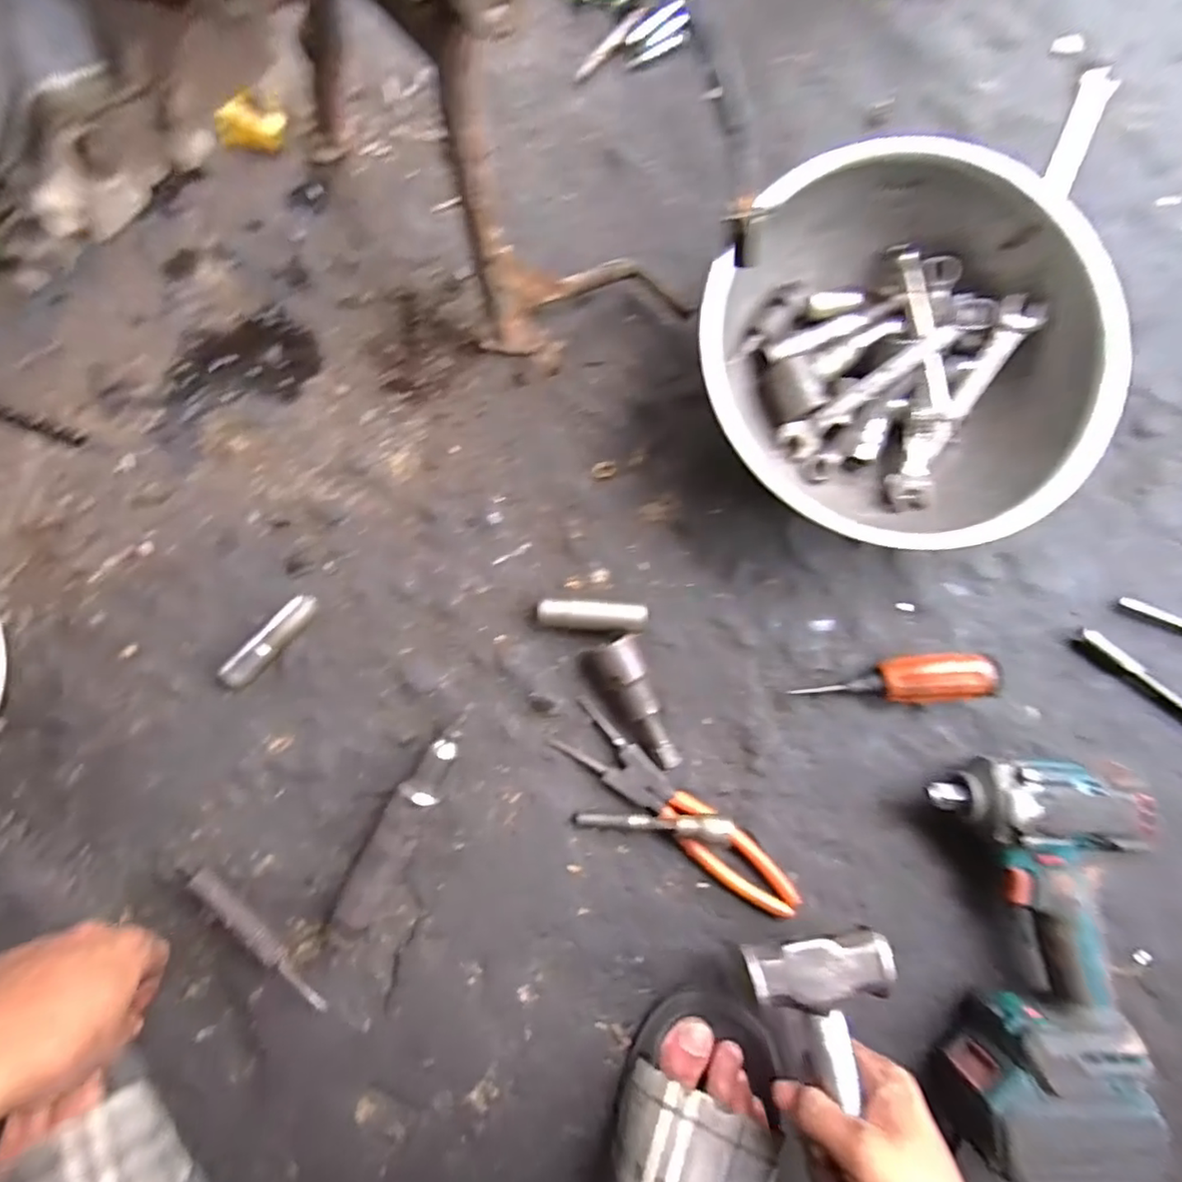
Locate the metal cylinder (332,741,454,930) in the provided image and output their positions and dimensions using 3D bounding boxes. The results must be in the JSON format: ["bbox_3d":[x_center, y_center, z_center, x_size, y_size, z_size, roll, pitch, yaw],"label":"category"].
[{"bbox_3d":[-0.137,0.172,0.436,0.030,0.035,0.139,25,88,0],"label":"metal cylinder"}]

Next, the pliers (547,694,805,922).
[{"bbox_3d":[0.067,0.167,0.455,0.212,0.015,0.040,38,88,0],"label":"pliers"}]

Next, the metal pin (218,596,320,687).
[{"bbox_3d":[-0.234,0.037,0.445,0.018,0.023,0.081,44,88,0],"label":"metal pin"}]

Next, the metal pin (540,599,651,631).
[{"bbox_3d":[0.001,0.019,0.458,0.080,0.024,0.020,4,88,-1],"label":"metal pin"}]

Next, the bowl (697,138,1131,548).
[{"bbox_3d":[0.207,-0.163,0.433,0.264,0.092,0.245,6,88,-1],"label":"bowl"}]

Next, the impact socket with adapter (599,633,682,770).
[{"bbox_3d":[0.035,0.084,0.452,0.033,0.027,0.101,-19,89,-2],"label":"impact socket with adapter"}]

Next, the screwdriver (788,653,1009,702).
[{"bbox_3d":[0.227,0.065,0.456,0.137,0.031,0.037,0,93,11],"label":"screwdriver"}]

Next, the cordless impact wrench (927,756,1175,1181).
[{"bbox_3d":[0.315,0.249,0.425,0.132,0.081,0.257,-1,88,-1],"label":"cordless impact wrench"}]

